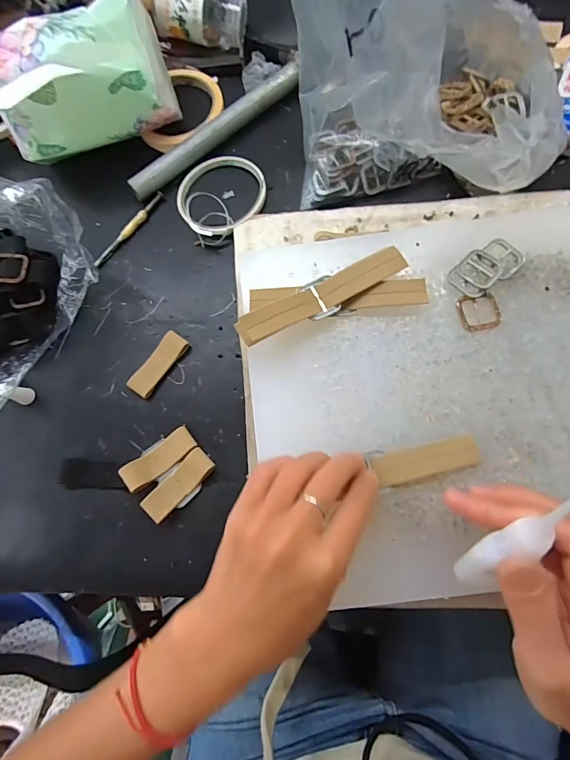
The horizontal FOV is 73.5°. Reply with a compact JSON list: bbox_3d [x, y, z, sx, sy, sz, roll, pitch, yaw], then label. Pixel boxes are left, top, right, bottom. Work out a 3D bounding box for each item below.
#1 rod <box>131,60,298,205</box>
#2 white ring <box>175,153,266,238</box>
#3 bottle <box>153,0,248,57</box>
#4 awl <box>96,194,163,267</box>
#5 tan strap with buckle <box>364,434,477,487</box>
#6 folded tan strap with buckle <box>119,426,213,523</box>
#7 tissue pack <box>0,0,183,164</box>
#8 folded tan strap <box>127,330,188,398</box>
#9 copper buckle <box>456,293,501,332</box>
[{"bbox_3d":[-0.067,-0.244,0.375,0.200,0.020,0.019,-38,77,-5],"label":"rod"},{"bbox_3d":[-0.062,-0.177,0.362,0.085,0.014,0.095,11,72,9],"label":"white ring"},{"bbox_3d":[-0.082,-0.364,0.383,0.083,0.057,0.040,8,75,5],"label":"bottle"},{"bbox_3d":[-0.148,-0.144,0.363,0.007,0.006,0.094,36,81,11],"label":"awl"},{"bbox_3d":[0.093,0.054,0.255,0.071,0.004,0.023,-11,80,-2],"label":"tan strap with buckle"},{"bbox_3d":[-0.090,0.072,0.300,0.058,0.017,0.052,-42,77,-6],"label":"folded tan strap with buckle"},{"bbox_3d":[-0.180,-0.262,0.346,0.149,0.097,0.076,-18,76,-1],"label":"tissue pack"},{"bbox_3d":[-0.109,-0.014,0.329,0.022,0.007,0.060,35,81,11],"label":"folded tan strap"},{"bbox_3d":[0.141,-0.049,0.275,0.027,0.004,0.026,-10,76,1],"label":"copper buckle"}]

